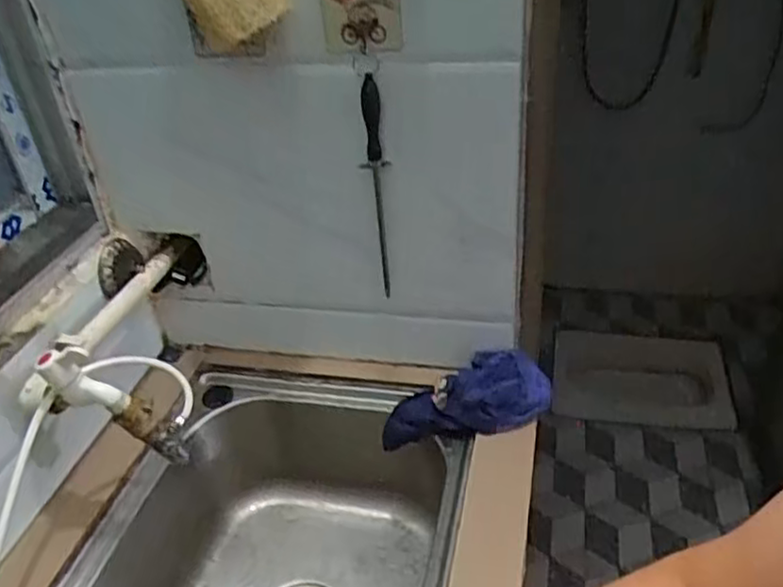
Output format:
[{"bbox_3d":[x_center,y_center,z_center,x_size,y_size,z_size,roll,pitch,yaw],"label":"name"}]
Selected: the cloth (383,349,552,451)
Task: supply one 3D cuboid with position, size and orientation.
[{"bbox_3d":[0.080,0.129,0.811,0.202,0.065,0.074,-21,34,10],"label":"cloth"}]

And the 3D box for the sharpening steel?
[{"bbox_3d":[-0.015,-0.107,0.744,0.024,0.249,0.017,-5,35,-1],"label":"sharpening steel"}]

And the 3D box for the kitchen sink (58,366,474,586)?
[{"bbox_3d":[-0.127,0.310,0.782,0.382,0.205,0.412,3,36,12],"label":"kitchen sink"}]

